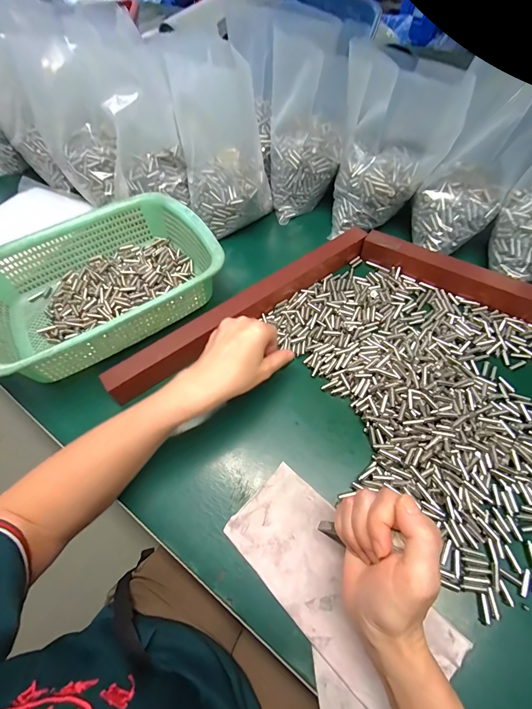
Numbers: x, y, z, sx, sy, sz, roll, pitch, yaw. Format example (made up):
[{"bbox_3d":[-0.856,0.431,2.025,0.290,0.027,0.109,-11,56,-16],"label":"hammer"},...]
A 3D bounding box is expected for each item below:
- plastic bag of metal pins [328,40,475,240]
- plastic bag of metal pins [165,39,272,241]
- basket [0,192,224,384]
[{"bbox_3d":[0.172,-0.278,0.448,0.134,0.205,0.089,2,57,6],"label":"plastic bag of metal pins"},{"bbox_3d":[-0.062,-0.293,0.456,0.124,0.203,0.092,-5,57,2],"label":"plastic bag of metal pins"},{"bbox_3d":[-0.218,-0.096,0.424,0.298,0.080,0.223,-36,63,-16],"label":"basket"}]

